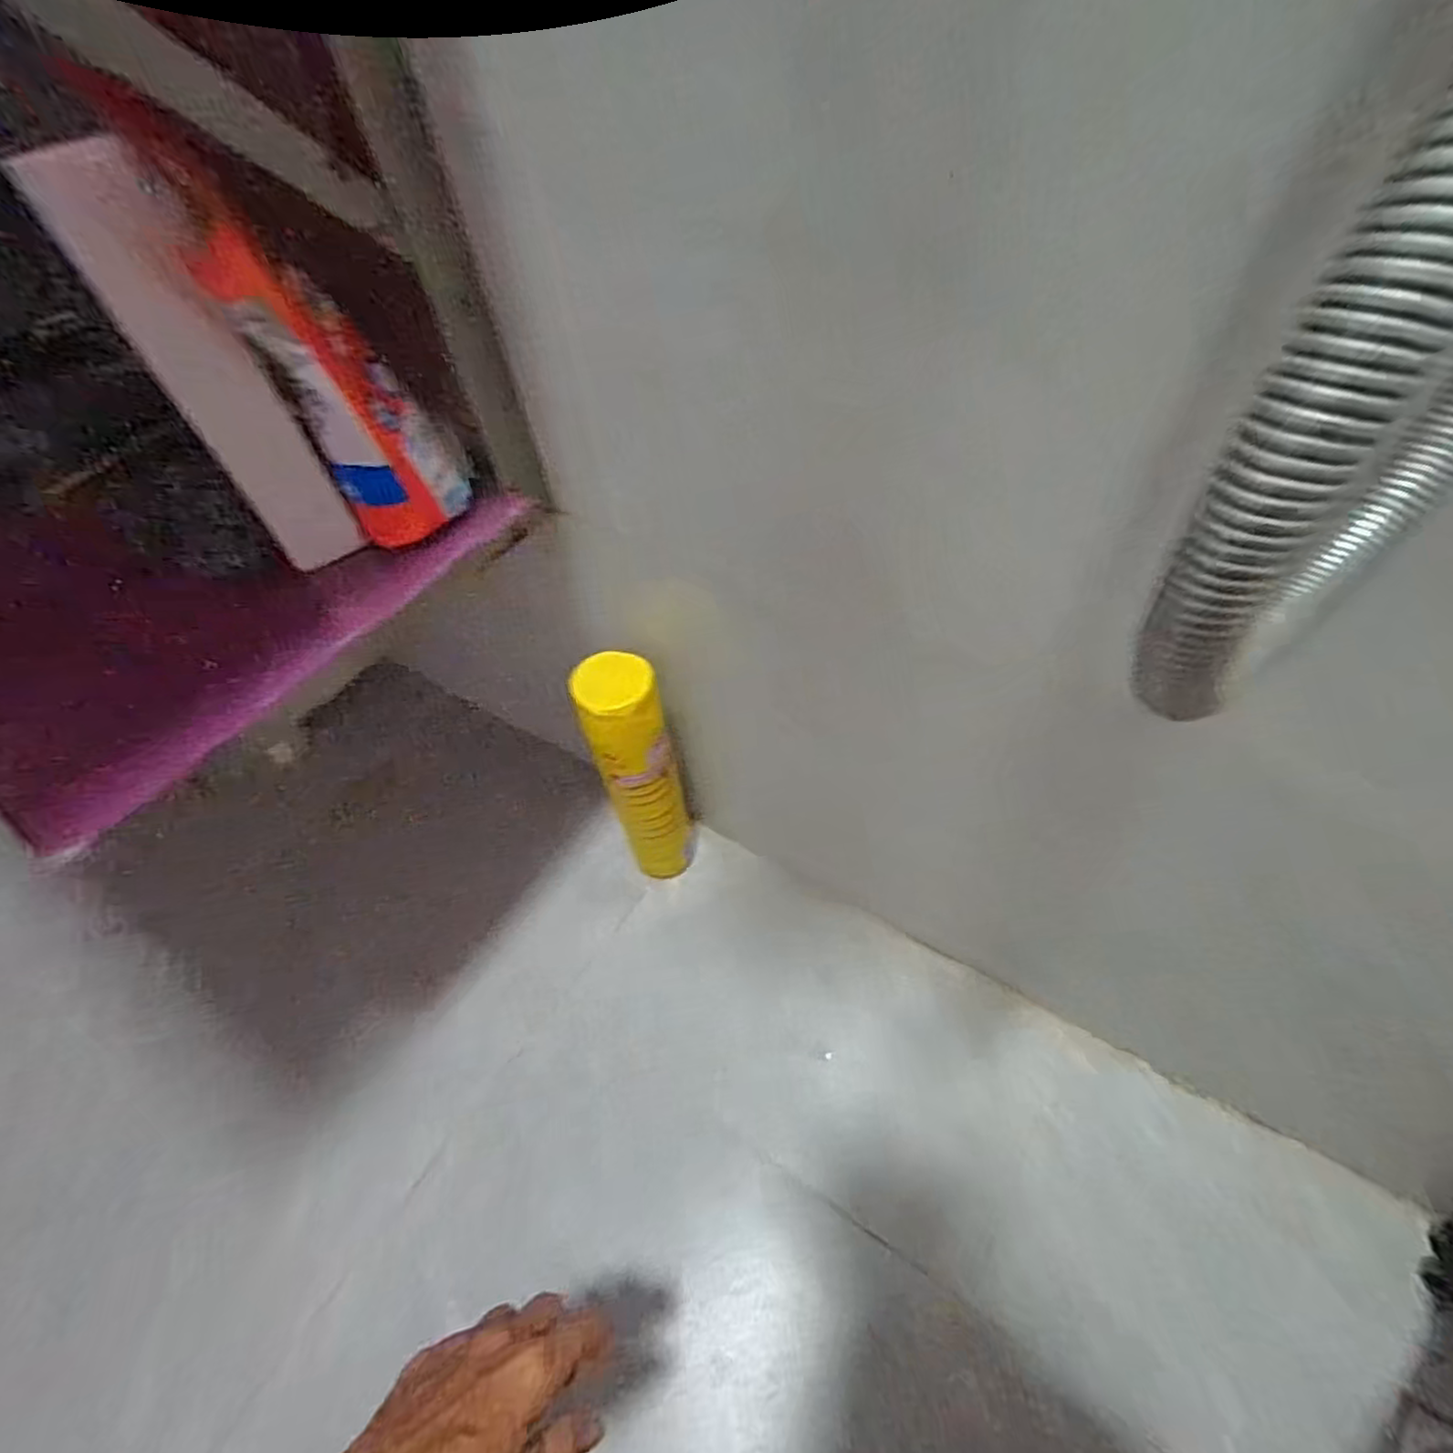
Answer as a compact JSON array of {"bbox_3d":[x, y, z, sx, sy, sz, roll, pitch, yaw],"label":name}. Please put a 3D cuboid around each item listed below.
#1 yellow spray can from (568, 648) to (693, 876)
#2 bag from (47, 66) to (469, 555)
[{"bbox_3d":[-0.073,0.053,0.627,0.062,0.279,0.056,-13,52,-4],"label":"yellow spray can"},{"bbox_3d":[-0.189,-0.175,0.342,0.072,0.187,0.038,-33,56,-18],"label":"bag"}]

